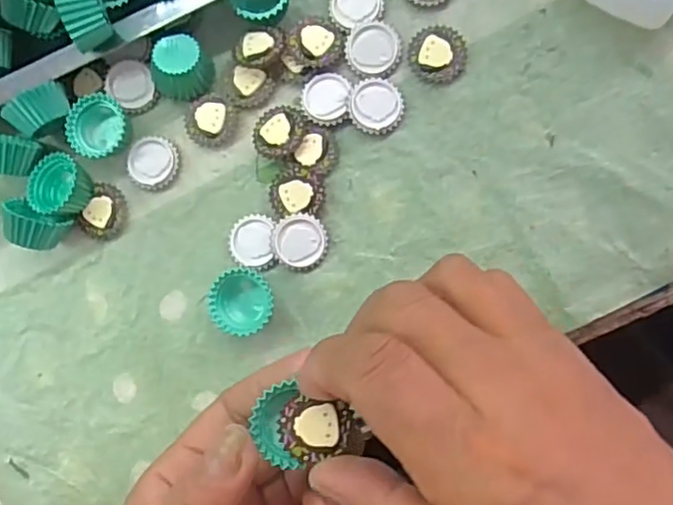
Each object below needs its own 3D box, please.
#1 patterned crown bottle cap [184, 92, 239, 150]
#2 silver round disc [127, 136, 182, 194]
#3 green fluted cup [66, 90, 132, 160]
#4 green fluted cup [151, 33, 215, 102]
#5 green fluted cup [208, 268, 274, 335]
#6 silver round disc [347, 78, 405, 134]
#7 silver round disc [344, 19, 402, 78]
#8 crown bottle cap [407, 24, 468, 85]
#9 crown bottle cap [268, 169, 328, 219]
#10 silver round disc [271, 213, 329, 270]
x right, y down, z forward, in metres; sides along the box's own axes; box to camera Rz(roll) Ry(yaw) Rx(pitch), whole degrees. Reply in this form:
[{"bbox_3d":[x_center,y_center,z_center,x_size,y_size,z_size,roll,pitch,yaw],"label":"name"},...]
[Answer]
[{"bbox_3d":[-0.066,-0.069,0.314,0.029,0.005,0.027,0,86,6],"label":"patterned crown bottle cap"},{"bbox_3d":[-0.096,-0.047,0.318,0.028,0.004,0.028,0,86,6],"label":"silver round disc"},{"bbox_3d":[-0.125,-0.066,0.315,0.029,0.012,0.031,0,86,6],"label":"green fluted cup"},{"bbox_3d":[-0.080,-0.094,0.308,0.028,0.016,0.027,0,86,6],"label":"green fluted cup"},{"bbox_3d":[-0.045,0.025,0.300,0.031,0.017,0.030,0,86,6],"label":"green fluted cup"},{"bbox_3d":[0.020,-0.073,0.301,0.026,0.008,0.027,3,86,6],"label":"silver round disc"},{"bbox_3d":[0.018,-0.102,0.304,0.028,0.004,0.029,0,86,6],"label":"silver round disc"},{"bbox_3d":[0.051,-0.098,0.301,0.028,0.006,0.029,0,86,6],"label":"crown bottle cap"},{"bbox_3d":[-0.020,-0.030,0.304,0.028,0.006,0.023,-1,86,6],"label":"crown bottle cap"},{"bbox_3d":[-0.019,-0.006,0.302,0.026,0.008,0.027,0,86,6],"label":"silver round disc"}]

